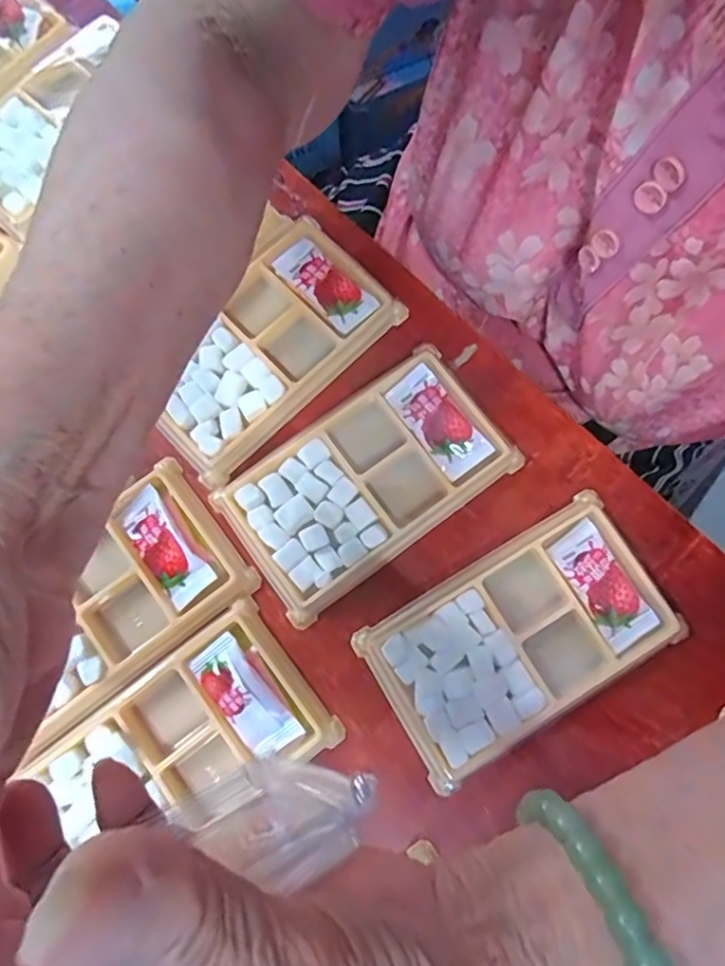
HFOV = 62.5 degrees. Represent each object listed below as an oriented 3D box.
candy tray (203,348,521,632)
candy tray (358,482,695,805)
[{"bbox_3d":[0.002,-0.003,0.294,0.133,0.011,0.079,-37,80,-7],"label":"candy tray"},{"bbox_3d":[0.073,0.070,0.279,0.133,0.013,0.076,-32,80,-7],"label":"candy tray"}]

